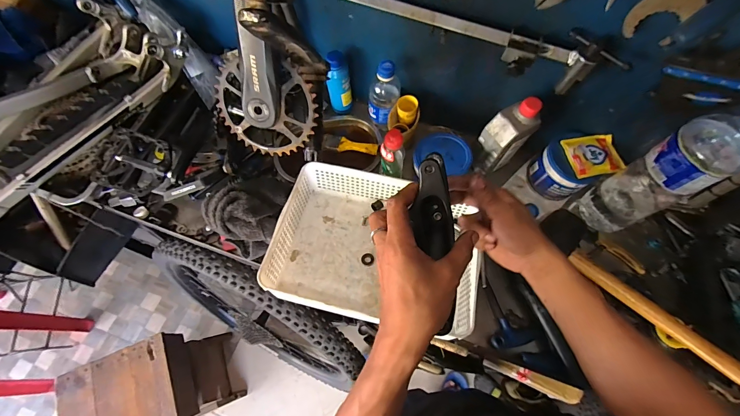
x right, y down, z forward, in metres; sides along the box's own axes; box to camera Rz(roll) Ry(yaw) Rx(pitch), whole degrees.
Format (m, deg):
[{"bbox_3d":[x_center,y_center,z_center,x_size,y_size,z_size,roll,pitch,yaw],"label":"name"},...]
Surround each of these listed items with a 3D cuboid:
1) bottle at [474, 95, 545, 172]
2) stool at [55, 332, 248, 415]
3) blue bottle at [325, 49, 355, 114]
[{"bbox_3d":[0.247,-0.129,0.606,0.077,0.163,0.054,-28,69,-12],"label":"bottle"},{"bbox_3d":[-0.690,0.605,1.097,0.335,0.402,0.255,-20,68,-9],"label":"stool"},{"bbox_3d":[-0.063,-0.255,0.684,0.053,0.146,0.043,-3,66,-1],"label":"blue bottle"}]

